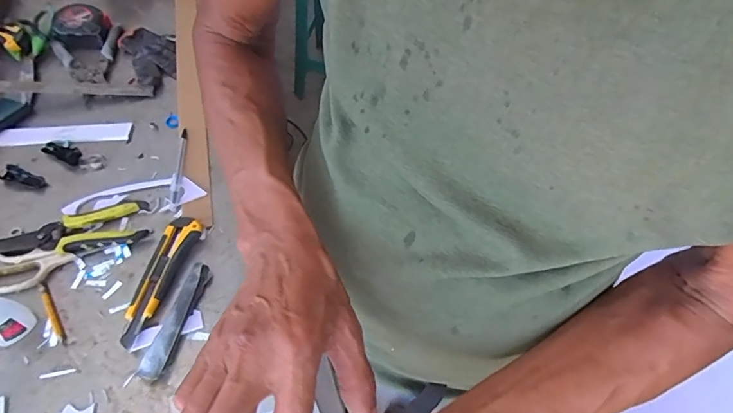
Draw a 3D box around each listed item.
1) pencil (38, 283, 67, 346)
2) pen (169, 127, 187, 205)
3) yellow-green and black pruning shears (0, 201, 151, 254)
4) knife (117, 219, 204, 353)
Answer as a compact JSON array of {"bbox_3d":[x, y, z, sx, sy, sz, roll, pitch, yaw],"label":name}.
[{"bbox_3d":[-0.360,0.121,0.510,0.007,0.005,0.090,-31,63,-21],"label":"pencil"},{"bbox_3d":[-0.267,-0.061,0.631,0.016,0.011,0.140,-7,57,-8],"label":"pen"},{"bbox_3d":[-0.367,0.032,0.560,0.166,0.023,0.059,-12,57,-11],"label":"yellow-green and black pruning shears"},{"bbox_3d":[-0.251,0.084,0.533,0.037,0.018,0.162,15,57,7],"label":"knife"}]

